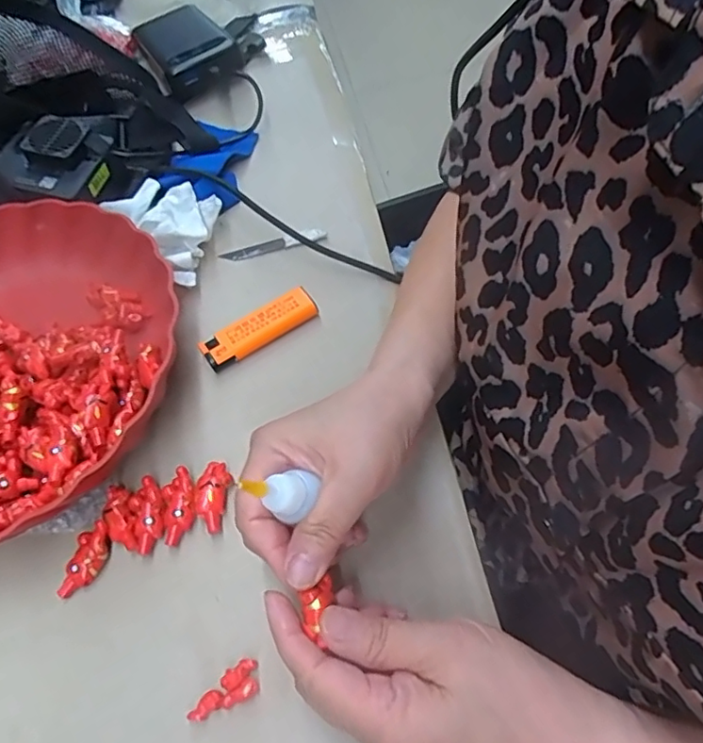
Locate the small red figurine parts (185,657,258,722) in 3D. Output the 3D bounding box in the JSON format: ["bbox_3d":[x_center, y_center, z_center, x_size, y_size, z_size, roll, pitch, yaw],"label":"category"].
[{"bbox_3d":[-0.063,0.156,0.279,0.036,0.007,0.017,-25,60,-5],"label":"small red figurine parts"}]

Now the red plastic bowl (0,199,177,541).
[{"bbox_3d":[-0.233,0.000,0.366,0.223,0.057,0.234,-4,60,7],"label":"red plastic bowl"}]

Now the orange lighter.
[{"bbox_3d":[-0.062,-0.028,0.386,0.080,0.018,0.020,-33,61,-10],"label":"orange lighter"}]

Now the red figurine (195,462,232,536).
[{"bbox_3d":[-0.079,0.071,0.327,0.018,0.011,0.040,-1,60,8],"label":"red figurine"}]

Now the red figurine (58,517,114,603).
[{"bbox_3d":[-0.148,0.106,0.319,0.019,0.012,0.041,12,63,15],"label":"red figurine"}]

